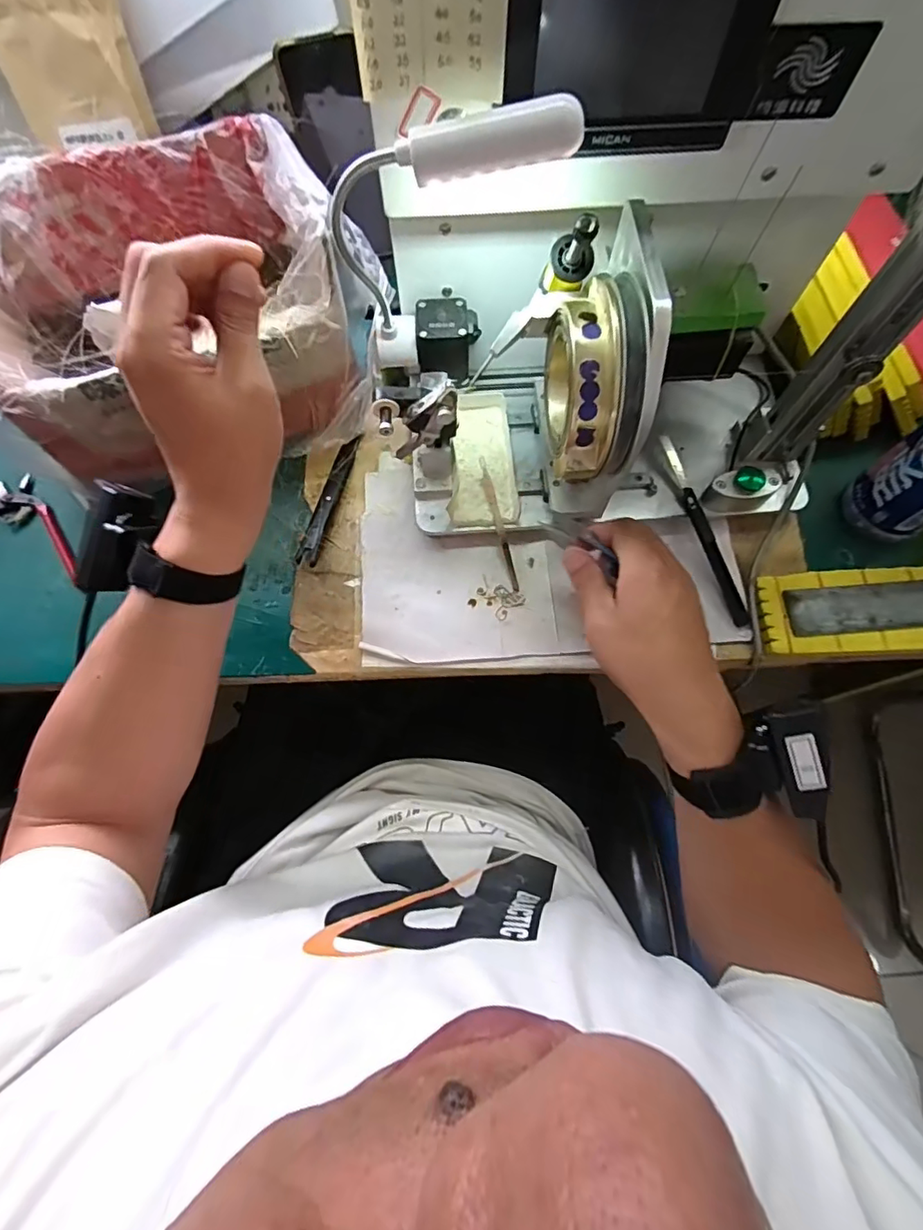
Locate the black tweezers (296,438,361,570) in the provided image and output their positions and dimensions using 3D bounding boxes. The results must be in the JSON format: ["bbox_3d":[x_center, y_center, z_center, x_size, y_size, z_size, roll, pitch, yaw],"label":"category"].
[{"bbox_3d":[-0.122,-0.107,0.486,0.017,0.013,0.133,13,71,4],"label":"black tweezers"}]

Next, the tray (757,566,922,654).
[{"bbox_3d":[0.423,-0.008,0.441,0.336,0.012,0.075,-1,70,-1],"label":"tray"}]

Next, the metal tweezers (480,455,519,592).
[{"bbox_3d":[0.033,-0.078,0.461,0.008,0.013,0.116,-16,95,-6],"label":"metal tweezers"}]

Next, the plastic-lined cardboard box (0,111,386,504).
[{"bbox_3d":[-0.238,-0.247,0.434,0.287,0.138,0.202,-20,72,-7],"label":"plastic-lined cardboard box"}]

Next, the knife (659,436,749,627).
[{"bbox_3d":[0.209,-0.077,0.457,0.016,0.017,0.176,-17,71,-7],"label":"knife"}]

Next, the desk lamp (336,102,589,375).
[{"bbox_3d":[-0.007,-0.226,0.347,0.134,0.206,0.073,7,70,2],"label":"desk lamp"}]

